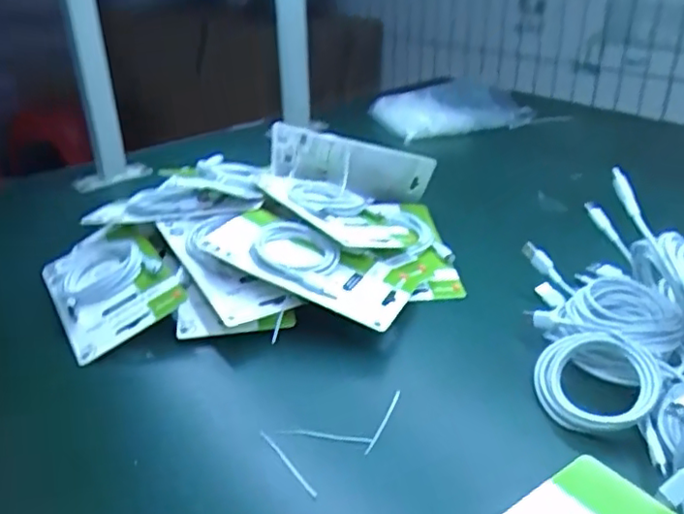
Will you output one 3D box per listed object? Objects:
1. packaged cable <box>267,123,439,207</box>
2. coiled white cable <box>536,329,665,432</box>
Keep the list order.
[{"bbox_3d":[0.010,-0.101,0.708,0.179,0.095,0.014,12,59,-8],"label":"packaged cable"},{"bbox_3d":[0.180,0.086,0.449,0.080,0.018,0.081,9,54,35],"label":"coiled white cable"}]

